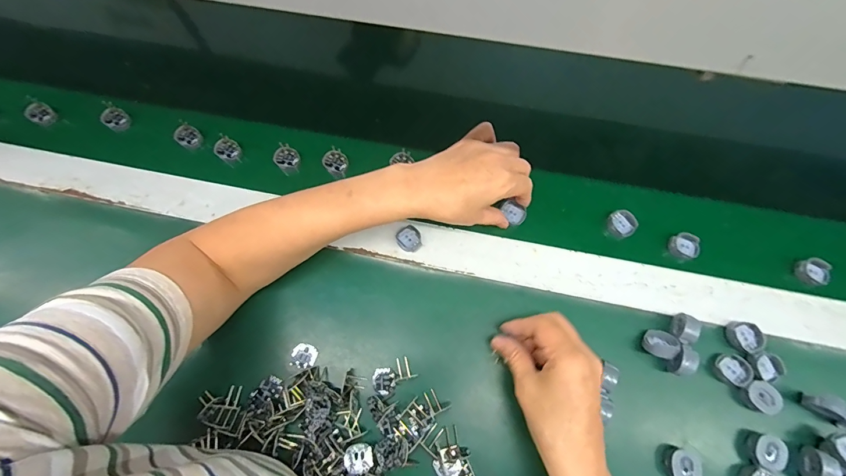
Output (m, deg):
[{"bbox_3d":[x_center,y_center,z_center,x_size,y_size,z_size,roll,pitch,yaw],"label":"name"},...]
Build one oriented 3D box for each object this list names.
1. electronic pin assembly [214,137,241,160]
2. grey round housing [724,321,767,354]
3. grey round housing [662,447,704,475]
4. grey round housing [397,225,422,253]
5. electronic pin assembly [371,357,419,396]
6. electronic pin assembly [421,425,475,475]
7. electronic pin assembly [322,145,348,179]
[{"bbox_3d":[-0.239,-0.109,0.457,0.027,0.019,0.023,-43,76,-11],"label":"electronic pin assembly"},{"bbox_3d":[0.316,0.097,0.367,0.033,0.009,0.030,0,72,2],"label":"grey round housing"},{"bbox_3d":[0.230,0.202,0.336,0.025,0.022,0.029,15,73,6],"label":"grey round housing"},{"bbox_3d":[-0.015,0.001,0.410,0.025,0.007,0.027,0,72,2],"label":"grey round housing"},{"bbox_3d":[-0.030,0.135,0.367,0.039,0.009,0.025,-28,74,-7],"label":"electronic pin assembly"},{"bbox_3d":[0.026,0.202,0.340,0.034,0.009,0.048,-26,73,-7],"label":"electronic pin assembly"},{"bbox_3d":[-0.105,-0.091,0.447,0.026,0.014,0.026,-38,75,-10],"label":"electronic pin assembly"}]

